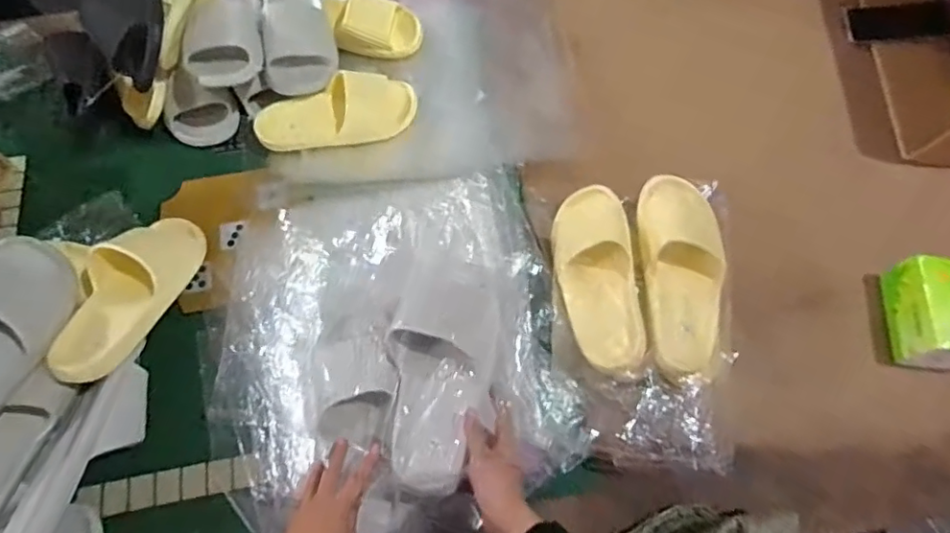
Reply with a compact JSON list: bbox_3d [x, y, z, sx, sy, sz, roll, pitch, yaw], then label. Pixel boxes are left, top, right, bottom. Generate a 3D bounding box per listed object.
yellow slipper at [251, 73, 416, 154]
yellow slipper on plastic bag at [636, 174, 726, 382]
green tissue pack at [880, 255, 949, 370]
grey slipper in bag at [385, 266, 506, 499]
[{"bbox_3d":[-0.211,-0.234,0.862,0.243,0.053,0.105,-11,86,-5],"label":"yellow slipper"},{"bbox_3d":[0.263,0.004,0.716,0.095,0.078,0.260,2,67,-1],"label":"yellow slipper on plastic bag"},{"bbox_3d":[0.611,0.057,0.739,0.095,0.072,0.134,11,67,2],"label":"green tissue pack"},{"bbox_3d":[-0.035,0.106,0.640,0.122,0.052,0.270,9,56,1],"label":"grey slipper in bag"}]

